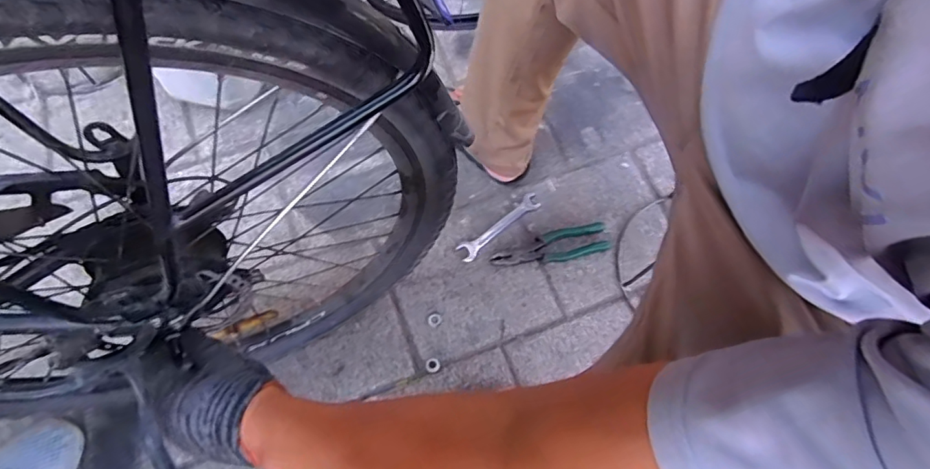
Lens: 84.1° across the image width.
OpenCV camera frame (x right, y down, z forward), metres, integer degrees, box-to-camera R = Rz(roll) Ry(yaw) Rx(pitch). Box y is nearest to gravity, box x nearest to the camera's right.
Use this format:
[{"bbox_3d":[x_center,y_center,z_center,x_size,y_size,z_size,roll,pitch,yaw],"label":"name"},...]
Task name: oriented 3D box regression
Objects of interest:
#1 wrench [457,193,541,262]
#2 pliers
[{"bbox_3d":[0.060,-0.015,0.894,0.170,0.006,0.032,-37,74,-13],"label":"wrench"},{"bbox_3d":[0.147,0.021,0.877,0.203,0.011,0.053,-12,70,-5],"label":"pliers"}]

